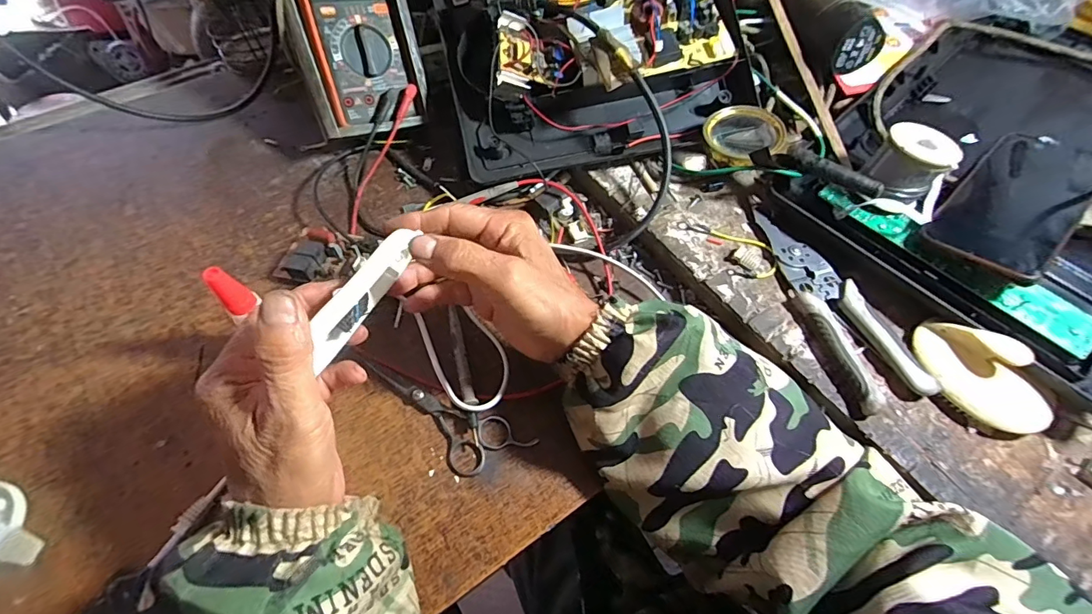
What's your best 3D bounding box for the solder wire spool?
[{"bbox_3d":[0.299,-0.118,0.386,0.056,0.053,0.056,-34,68,-19],"label":"solder wire spool"}]

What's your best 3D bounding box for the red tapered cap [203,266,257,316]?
[{"bbox_3d":[-0.208,-0.013,0.299,0.016,0.035,0.018,16,56,28],"label":"red tapered cap"}]

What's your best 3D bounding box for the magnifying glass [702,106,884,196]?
[{"bbox_3d":[0.205,-0.132,0.397,0.066,0.024,0.148,-38,69,-20],"label":"magnifying glass"}]

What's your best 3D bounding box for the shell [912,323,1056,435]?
[{"bbox_3d":[0.317,0.051,0.334,0.051,0.035,0.097,-41,70,-21],"label":"shell"}]

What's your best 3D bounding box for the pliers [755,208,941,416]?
[{"bbox_3d":[0.233,-0.006,0.375,0.057,0.012,0.179,-13,63,-9],"label":"pliers"}]

